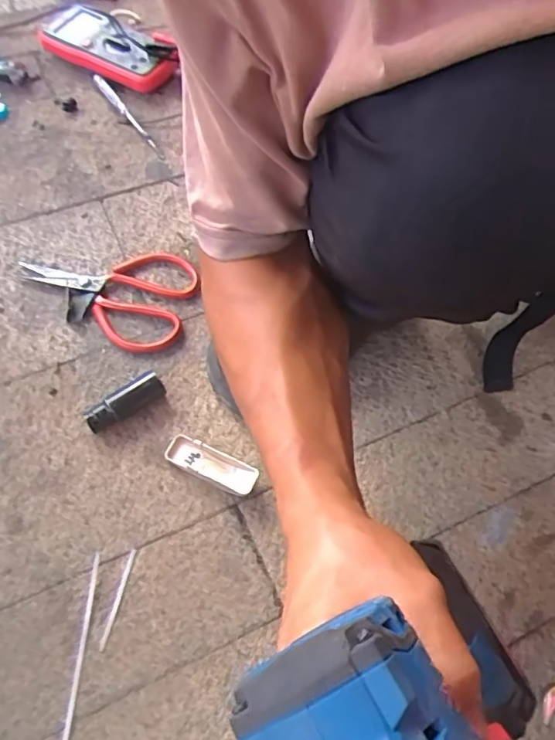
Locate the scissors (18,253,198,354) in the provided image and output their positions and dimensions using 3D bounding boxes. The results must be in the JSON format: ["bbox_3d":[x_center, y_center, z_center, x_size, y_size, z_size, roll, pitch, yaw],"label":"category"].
[{"bbox_3d":[-0.180,-0.095,0.607,0.185,0.012,0.123,23,62,9],"label":"scissors"}]

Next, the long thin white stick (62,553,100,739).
[{"bbox_3d":[-0.154,0.219,0.437,0.005,0.004,0.147,3,61,-2],"label":"long thin white stick"}]

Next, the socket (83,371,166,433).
[{"bbox_3d":[-0.144,0.031,0.531,0.076,0.025,0.028,-34,68,-20],"label":"socket"}]

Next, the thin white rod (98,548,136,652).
[{"bbox_3d":[-0.130,0.185,0.457,0.005,0.004,0.078,12,61,3],"label":"thin white rod"}]

